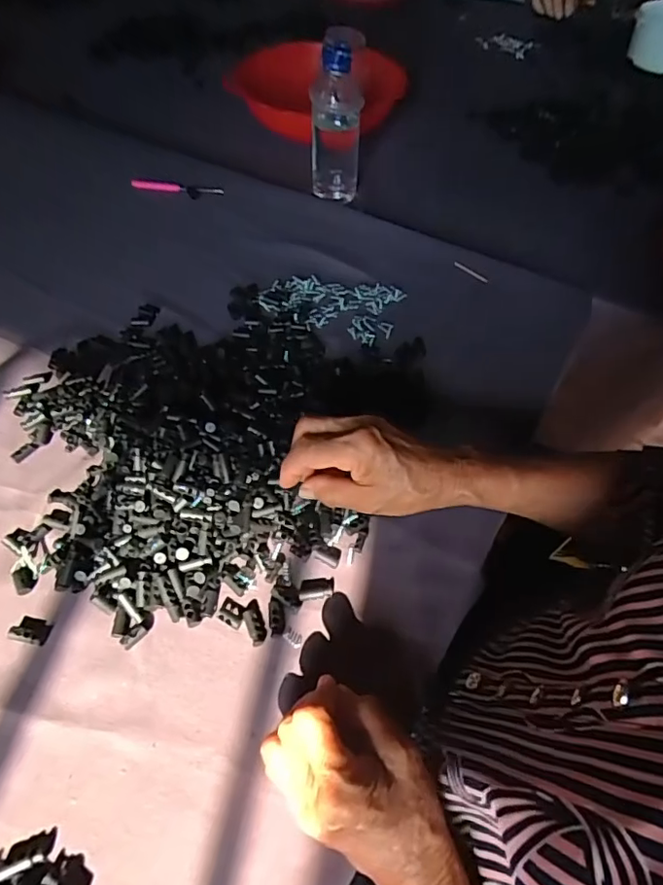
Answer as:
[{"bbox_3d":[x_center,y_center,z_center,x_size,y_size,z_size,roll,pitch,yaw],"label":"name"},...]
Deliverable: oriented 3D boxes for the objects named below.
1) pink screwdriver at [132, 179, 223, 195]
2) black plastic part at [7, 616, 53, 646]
[{"bbox_3d":[-0.196,-0.325,0.693,0.121,0.007,0.017,11,56,7],"label":"pink screwdriver"},{"bbox_3d":[-0.208,0.129,0.374,0.024,0.008,0.017,13,56,8],"label":"black plastic part"}]

